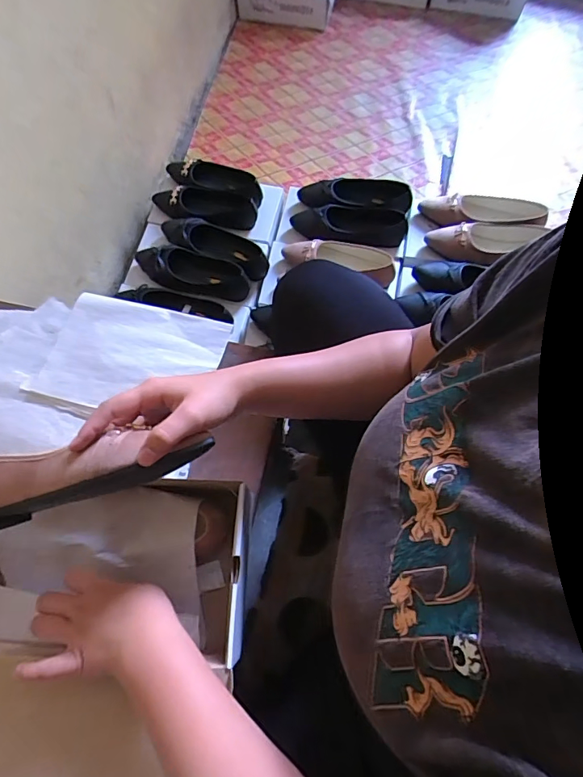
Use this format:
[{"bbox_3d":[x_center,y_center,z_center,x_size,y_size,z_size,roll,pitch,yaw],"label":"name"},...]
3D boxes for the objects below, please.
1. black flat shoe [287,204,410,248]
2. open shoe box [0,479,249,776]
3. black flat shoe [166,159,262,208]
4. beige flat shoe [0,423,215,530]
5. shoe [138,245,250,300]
[{"bbox_3d":[0.122,-0.350,1.007,0.245,0.064,0.086,7,68,4],"label":"black flat shoe"},{"bbox_3d":[-0.203,0.253,0.435,0.299,0.103,0.327,2,68,2],"label":"open shoe box"},{"bbox_3d":[-0.183,-0.474,1.063,0.244,0.065,0.080,13,69,7],"label":"black flat shoe"},{"bbox_3d":[-0.190,0.071,0.385,0.228,0.055,0.059,-14,68,2],"label":"beige flat shoe"},{"bbox_3d":[-0.211,-0.241,0.968,0.251,0.052,0.088,10,69,6],"label":"shoe"}]

